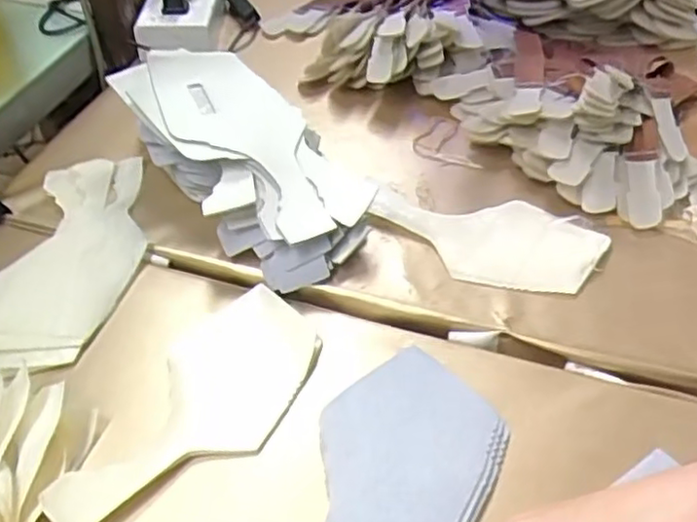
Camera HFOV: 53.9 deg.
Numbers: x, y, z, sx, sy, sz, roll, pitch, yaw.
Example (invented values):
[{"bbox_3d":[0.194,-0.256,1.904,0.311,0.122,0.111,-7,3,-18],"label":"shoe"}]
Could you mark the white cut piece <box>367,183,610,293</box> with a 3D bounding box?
[{"bbox_3d":[0.098,-0.016,0.489,0.162,0.011,0.083,7,45,6],"label":"white cut piece"}]

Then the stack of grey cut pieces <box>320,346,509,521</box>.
[{"bbox_3d":[0.012,0.124,0.350,0.093,0.011,0.185,26,50,23],"label":"stack of grey cut pieces"}]

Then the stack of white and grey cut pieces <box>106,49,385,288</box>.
[{"bbox_3d":[-0.076,-0.077,0.508,0.109,0.054,0.222,-32,71,-28],"label":"stack of white and grey cut pieces"}]

